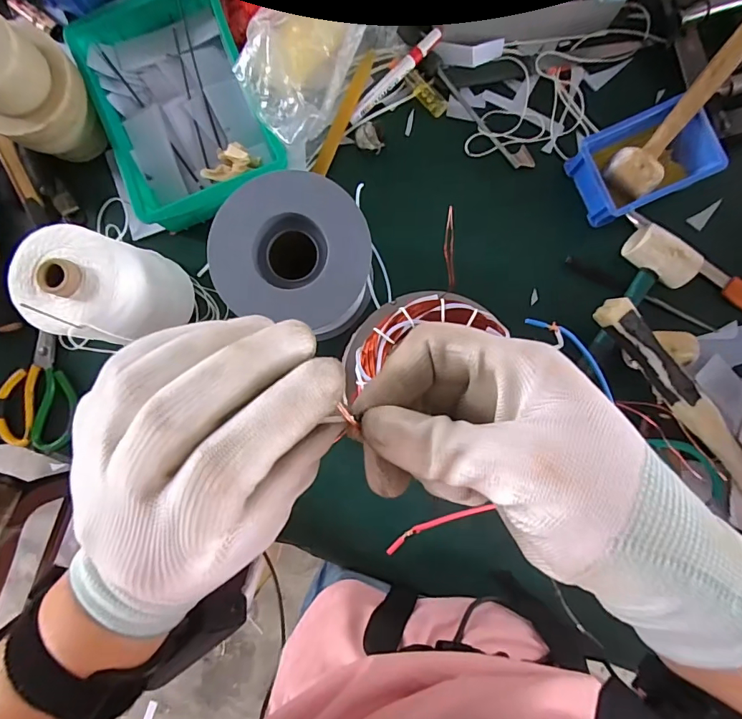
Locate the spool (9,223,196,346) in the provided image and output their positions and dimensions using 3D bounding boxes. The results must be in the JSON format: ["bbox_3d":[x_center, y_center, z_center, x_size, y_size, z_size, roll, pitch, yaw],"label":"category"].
[{"bbox_3d":[-0.273,-0.069,0.474,0.103,0.160,0.102,0,89,0],"label":"spool"}]

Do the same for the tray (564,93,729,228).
[{"bbox_3d":[0.323,-0.234,0.526,0.150,0.054,0.099,-23,89,0],"label":"tray"}]

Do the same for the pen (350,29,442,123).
[{"bbox_3d":[0.029,-0.345,0.541,0.142,0.021,0.018,-43,89,0],"label":"pen"}]

